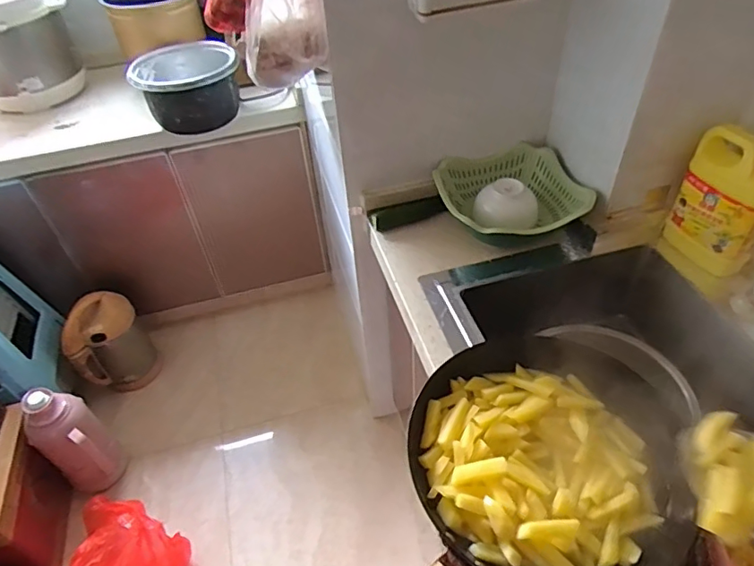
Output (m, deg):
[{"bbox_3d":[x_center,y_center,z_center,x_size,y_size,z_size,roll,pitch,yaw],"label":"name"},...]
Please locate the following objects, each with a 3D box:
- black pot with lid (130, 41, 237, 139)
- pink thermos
[{"bbox_3d":[-0.507,-0.526,1.419,0.259,0.181,0.248,-3,45,3],"label":"black pot with lid"},{"bbox_3d":[-0.802,0.430,1.406,0.123,0.336,0.145,29,54,29],"label":"pink thermos"}]

